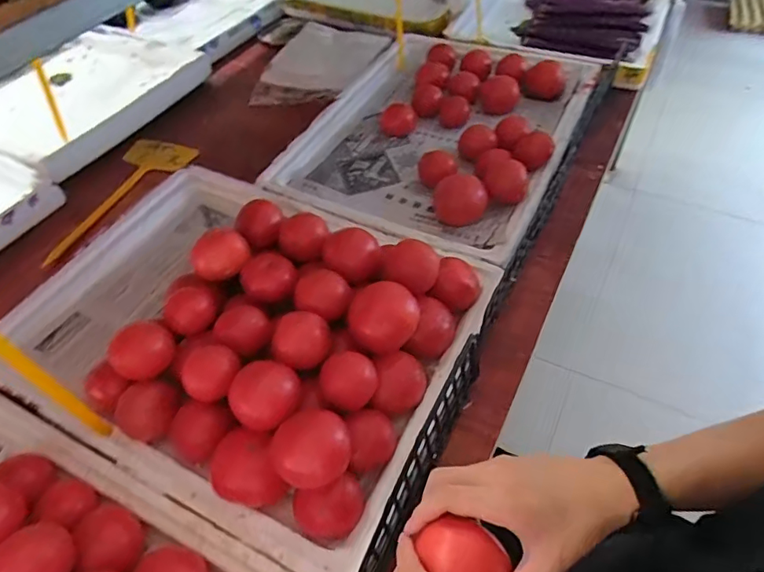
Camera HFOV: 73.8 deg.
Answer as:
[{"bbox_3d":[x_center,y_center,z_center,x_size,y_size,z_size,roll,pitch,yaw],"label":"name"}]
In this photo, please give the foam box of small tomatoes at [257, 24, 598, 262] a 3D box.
[{"bbox_3d":[0.125,-0.329,1.007,0.463,0.084,0.676,21,55,19],"label":"foam box of small tomatoes"}]

